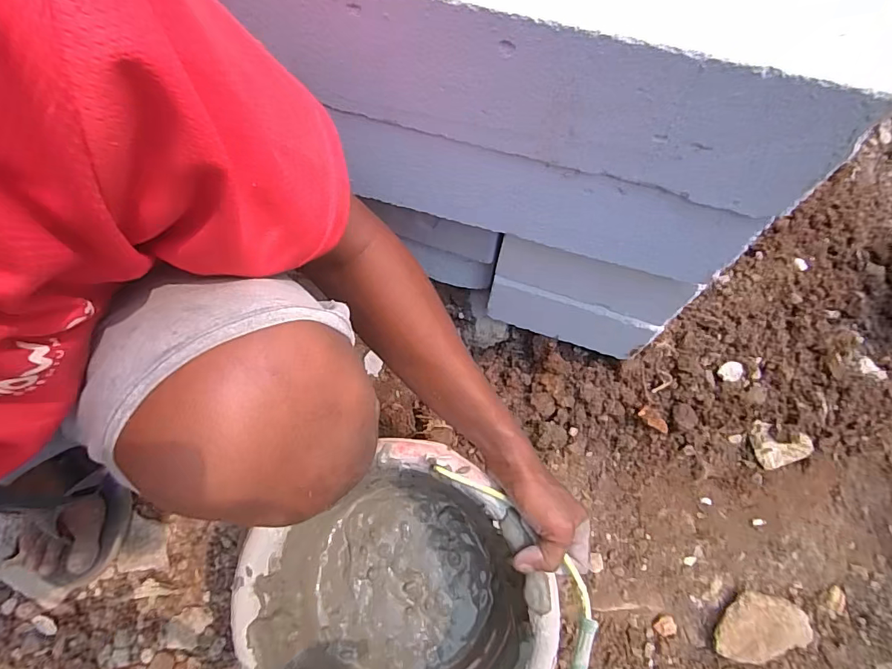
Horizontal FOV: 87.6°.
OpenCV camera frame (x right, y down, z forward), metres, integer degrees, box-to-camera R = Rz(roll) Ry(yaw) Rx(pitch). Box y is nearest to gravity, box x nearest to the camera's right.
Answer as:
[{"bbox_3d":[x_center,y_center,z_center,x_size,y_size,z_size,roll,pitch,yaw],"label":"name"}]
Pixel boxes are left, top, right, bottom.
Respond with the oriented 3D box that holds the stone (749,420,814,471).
[{"bbox_3d":[0.467,0.151,0.656,0.073,0.028,0.066,-20,68,-12],"label":"stone"}]

